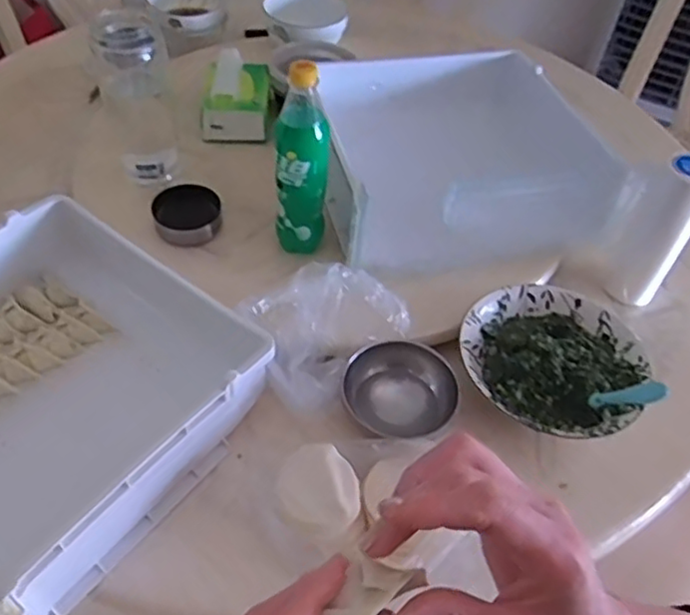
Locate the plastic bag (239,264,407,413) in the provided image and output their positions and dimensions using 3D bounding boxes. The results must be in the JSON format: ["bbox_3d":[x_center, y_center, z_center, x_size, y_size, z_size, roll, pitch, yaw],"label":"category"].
[{"bbox_3d":[-0.026,0.018,0.720,0.139,0.071,0.177,34,54,22],"label":"plastic bag"}]

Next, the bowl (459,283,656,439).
[{"bbox_3d":[0.229,0.058,0.730,0.193,0.047,0.187,3,49,-3],"label":"bowl"}]

